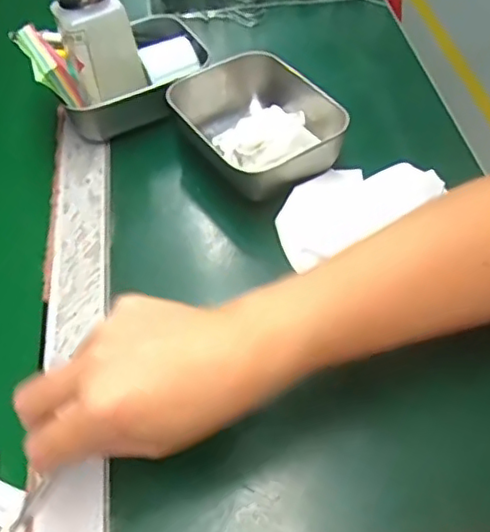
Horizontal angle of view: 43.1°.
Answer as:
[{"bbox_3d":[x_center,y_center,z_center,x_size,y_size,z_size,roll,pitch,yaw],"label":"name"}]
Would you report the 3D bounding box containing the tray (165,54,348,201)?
[{"bbox_3d":[0.008,-0.114,0.499,0.109,0.047,0.134,-32,56,-21],"label":"tray"}]

